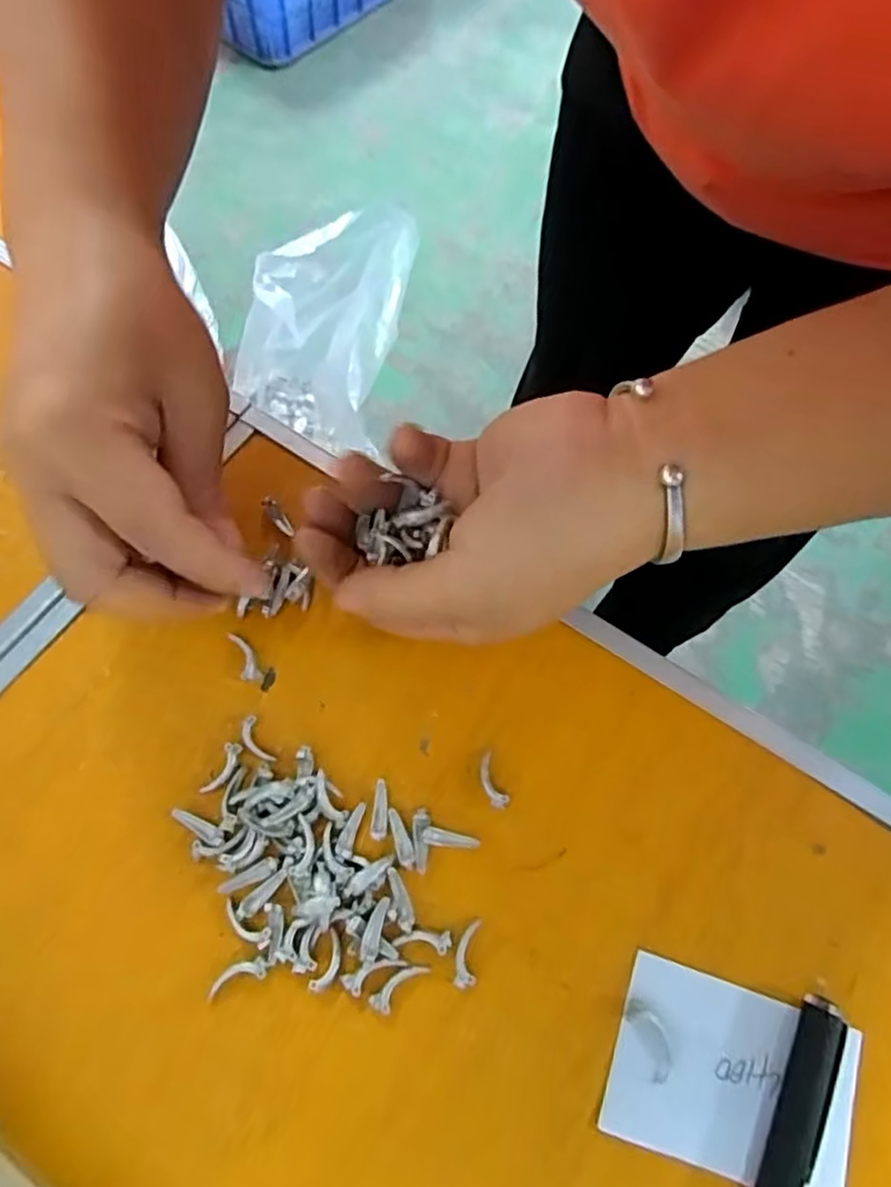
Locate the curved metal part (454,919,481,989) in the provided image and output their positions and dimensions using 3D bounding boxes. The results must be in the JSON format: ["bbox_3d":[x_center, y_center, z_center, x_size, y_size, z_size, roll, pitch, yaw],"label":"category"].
[{"bbox_3d":[0.007,0.119,0.230,0.007,0.005,0.020,8,68,3],"label":"curved metal part"}]

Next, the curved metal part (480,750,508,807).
[{"bbox_3d":[0.016,0.067,0.250,0.007,0.004,0.020,-21,70,-9],"label":"curved metal part"}]

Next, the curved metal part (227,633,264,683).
[{"bbox_3d":[-0.077,0.024,0.265,0.008,0.005,0.022,-25,71,-10],"label":"curved metal part"}]

